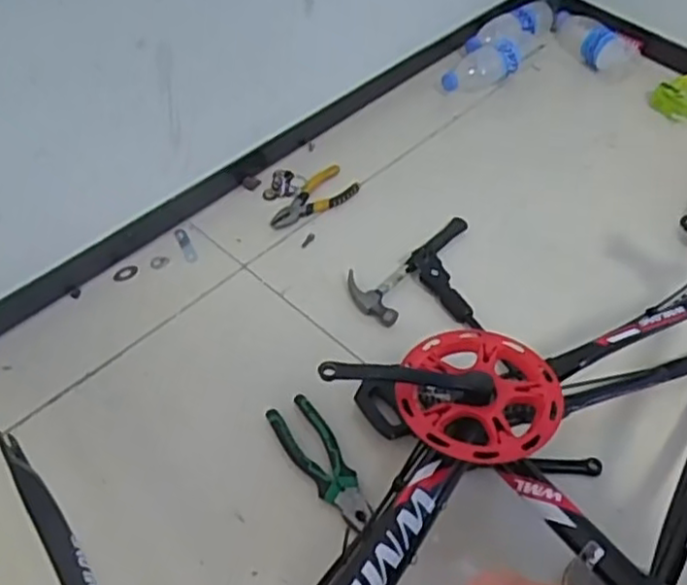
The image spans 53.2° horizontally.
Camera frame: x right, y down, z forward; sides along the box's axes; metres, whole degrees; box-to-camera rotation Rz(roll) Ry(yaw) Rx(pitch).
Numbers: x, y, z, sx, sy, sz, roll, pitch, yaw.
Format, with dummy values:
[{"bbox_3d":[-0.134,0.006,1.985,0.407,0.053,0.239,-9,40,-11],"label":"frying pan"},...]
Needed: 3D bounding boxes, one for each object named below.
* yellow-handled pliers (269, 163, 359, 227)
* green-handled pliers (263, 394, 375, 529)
[{"bbox_3d":[-0.049,-0.137,1.025,0.145,0.023,0.056,-34,60,-14],"label":"yellow-handled pliers"},{"bbox_3d":[-0.024,0.188,0.768,0.056,0.025,0.162,-24,57,-22],"label":"green-handled pliers"}]

